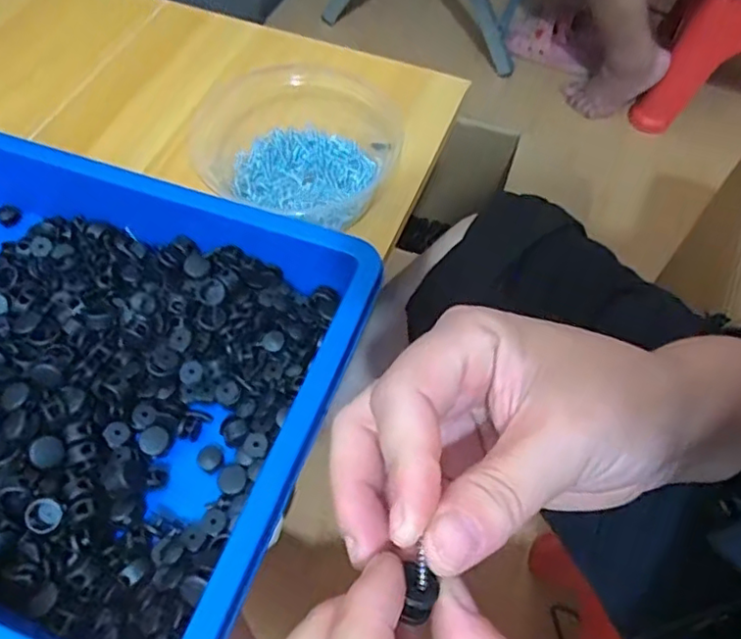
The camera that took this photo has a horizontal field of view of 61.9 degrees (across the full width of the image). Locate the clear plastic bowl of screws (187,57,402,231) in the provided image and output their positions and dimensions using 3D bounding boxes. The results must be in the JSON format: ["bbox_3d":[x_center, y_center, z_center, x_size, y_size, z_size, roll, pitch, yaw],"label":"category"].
[{"bbox_3d":[-0.059,-0.132,0.454,0.168,0.039,0.127,23,60,11],"label":"clear plastic bowl of screws"}]

